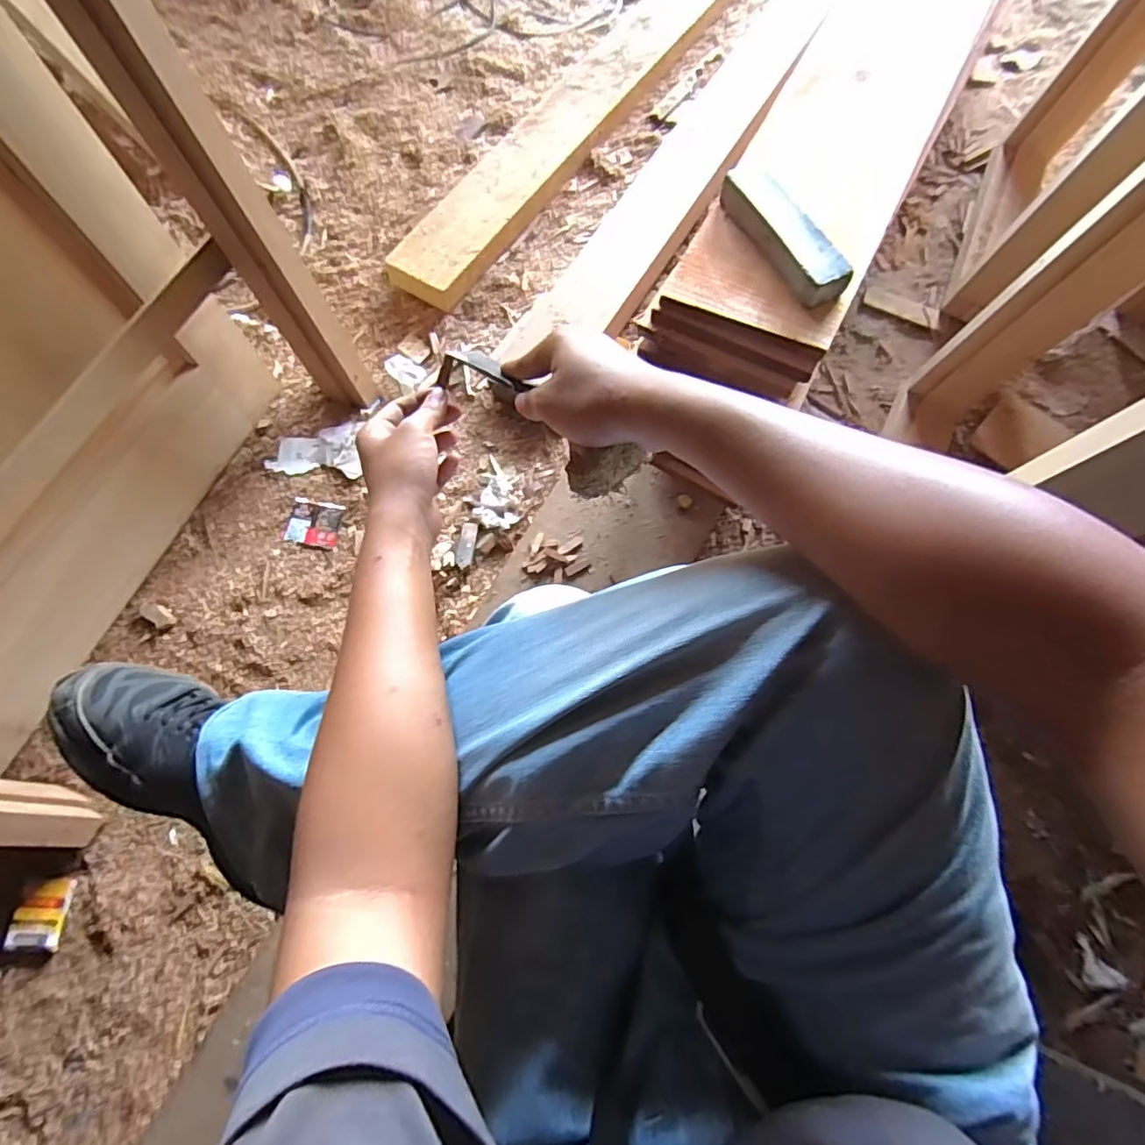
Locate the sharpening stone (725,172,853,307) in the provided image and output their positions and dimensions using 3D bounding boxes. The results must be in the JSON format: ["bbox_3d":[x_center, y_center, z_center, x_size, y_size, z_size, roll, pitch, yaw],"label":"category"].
[{"bbox_3d":[0.247,-0.400,0.693,0.055,0.034,0.197,-26,74,-9],"label":"sharpening stone"}]

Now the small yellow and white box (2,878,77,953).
[{"bbox_3d":[-0.768,0.495,0.857,0.063,0.020,0.095,6,72,1],"label":"small yellow and white box"}]

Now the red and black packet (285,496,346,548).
[{"bbox_3d":[-0.474,-0.091,1.088,0.092,0.008,0.082,9,72,2],"label":"red and black packet"}]

